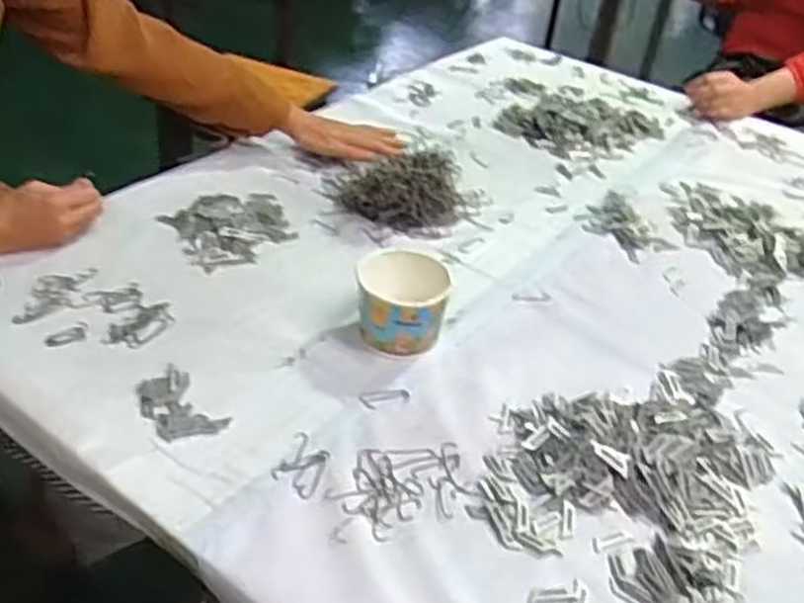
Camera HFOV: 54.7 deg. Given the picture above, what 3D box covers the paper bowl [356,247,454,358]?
[{"bbox_3d":[-0.001,0.004,0.764,0.089,0.077,0.080,8,36,1],"label":"paper bowl"}]

